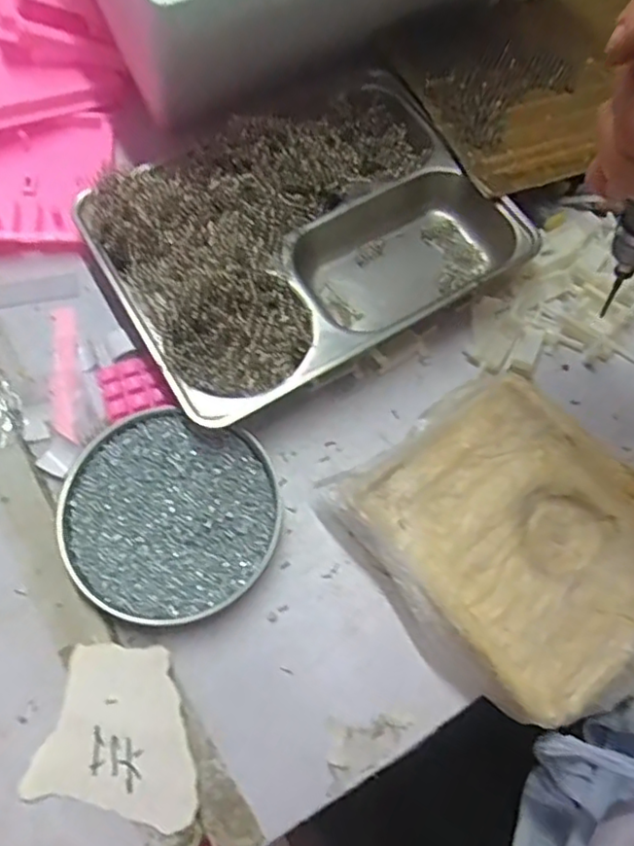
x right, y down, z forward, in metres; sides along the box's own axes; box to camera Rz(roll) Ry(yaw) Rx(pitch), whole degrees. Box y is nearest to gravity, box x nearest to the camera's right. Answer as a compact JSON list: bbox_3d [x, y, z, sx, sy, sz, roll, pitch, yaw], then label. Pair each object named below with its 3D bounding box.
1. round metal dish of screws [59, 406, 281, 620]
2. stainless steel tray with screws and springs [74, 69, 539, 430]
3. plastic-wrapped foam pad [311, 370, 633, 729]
[{"bbox_3d":[-0.095,0.059,0.408,0.133,0.014,0.128,0,69,0],"label":"round metal dish of screws"},{"bbox_3d":[-0.007,-0.140,0.467,0.281,0.063,0.207,-29,72,-11],"label":"stainless steel tray with screws and springs"},{"bbox_3d":[0.125,0.080,0.400,0.162,0.041,0.200,-35,73,-13],"label":"plastic-wrapped foam pad"}]

